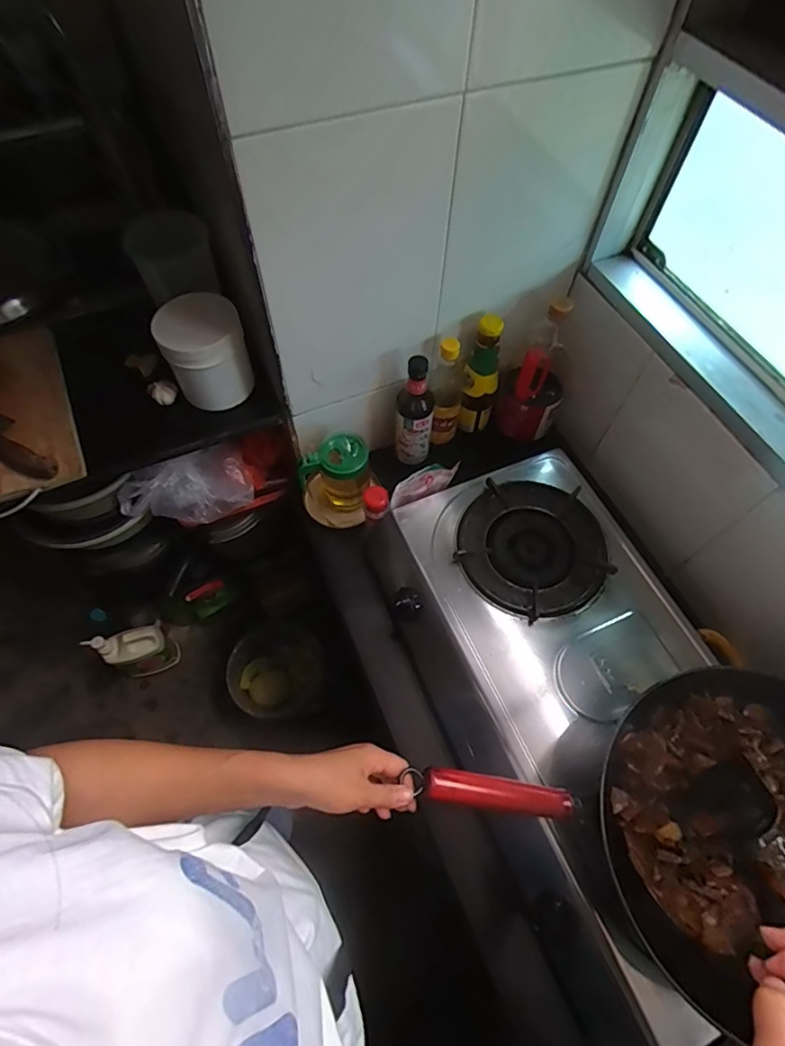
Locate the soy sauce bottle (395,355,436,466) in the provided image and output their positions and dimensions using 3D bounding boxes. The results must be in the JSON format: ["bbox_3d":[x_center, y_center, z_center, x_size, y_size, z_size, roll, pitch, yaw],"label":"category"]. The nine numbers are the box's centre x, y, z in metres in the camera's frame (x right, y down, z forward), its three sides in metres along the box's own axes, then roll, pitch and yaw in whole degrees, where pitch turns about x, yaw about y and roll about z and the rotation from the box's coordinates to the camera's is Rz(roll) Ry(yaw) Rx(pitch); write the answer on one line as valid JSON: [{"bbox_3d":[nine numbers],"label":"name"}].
[{"bbox_3d":[0.040,-0.186,0.898,0.060,0.224,0.053,12,61,4],"label":"soy sauce bottle"}]

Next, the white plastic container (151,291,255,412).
[{"bbox_3d":[-0.304,-0.273,0.836,0.116,0.147,0.125,1,61,-2],"label":"white plastic container"}]

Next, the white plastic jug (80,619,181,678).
[{"bbox_3d":[-0.693,0.349,1.408,0.162,0.224,0.082,-24,64,-15],"label":"white plastic jug"}]

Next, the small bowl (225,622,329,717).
[{"bbox_3d":[-0.315,0.395,1.390,0.250,0.088,0.223,-22,64,-14],"label":"small bowl"}]

